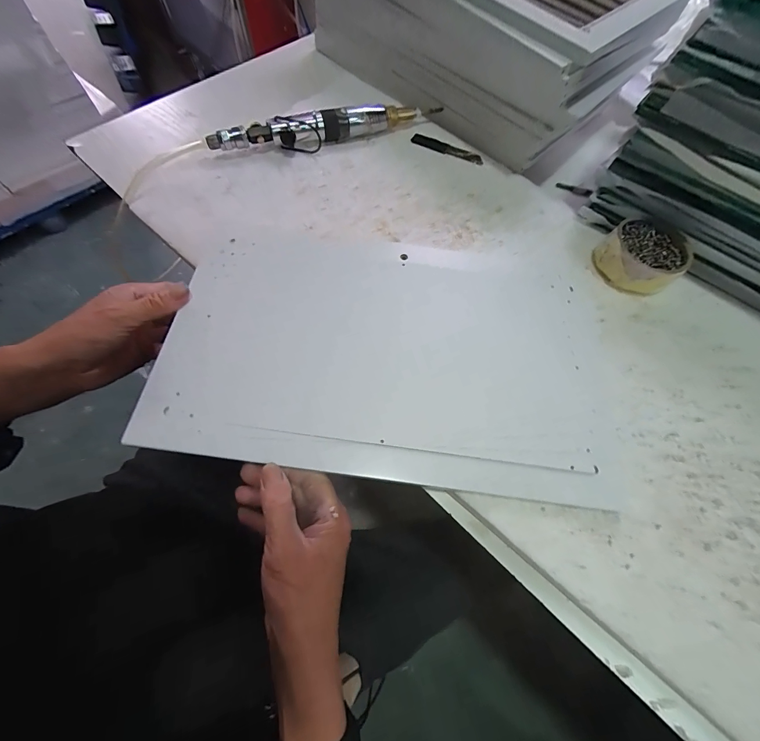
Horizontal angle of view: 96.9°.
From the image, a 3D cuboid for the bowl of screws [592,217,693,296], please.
[{"bbox_3d":[0.298,-0.131,0.380,0.085,0.037,0.082,1,66,-3],"label":"bowl of screws"}]

